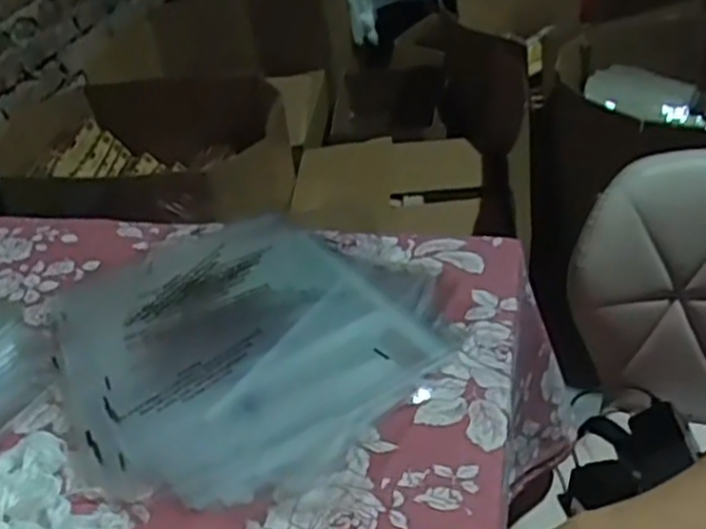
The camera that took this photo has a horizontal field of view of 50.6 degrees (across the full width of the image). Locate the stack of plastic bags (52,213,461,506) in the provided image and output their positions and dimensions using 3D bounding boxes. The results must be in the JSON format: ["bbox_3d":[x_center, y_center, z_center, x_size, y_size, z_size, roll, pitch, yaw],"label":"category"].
[{"bbox_3d":[-0.095,0.048,0.551,0.254,0.013,0.276,-35,45,-30],"label":"stack of plastic bags"}]

